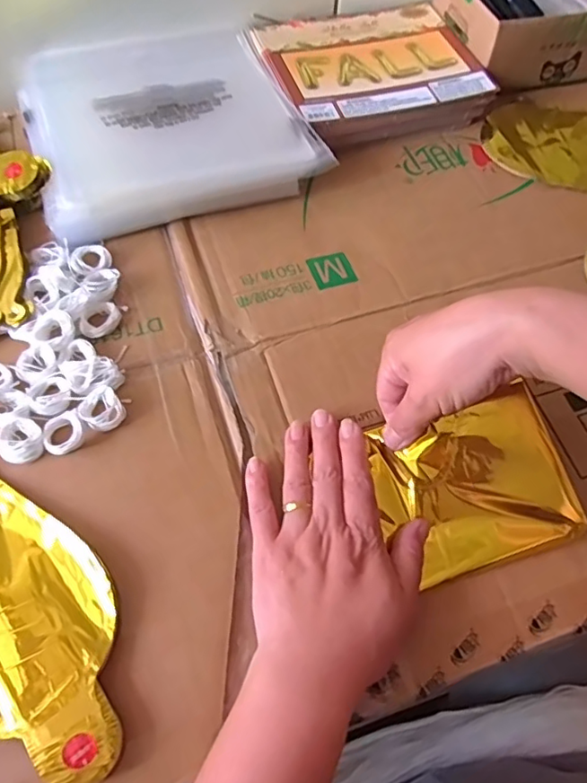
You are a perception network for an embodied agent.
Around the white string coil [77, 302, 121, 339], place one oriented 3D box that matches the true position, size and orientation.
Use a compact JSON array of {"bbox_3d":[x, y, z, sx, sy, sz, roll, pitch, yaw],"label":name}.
[{"bbox_3d":[-0.140,-0.052,0.407,0.022,0.014,0.032,27,64,12],"label":"white string coil"}]

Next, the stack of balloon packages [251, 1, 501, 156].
[{"bbox_3d":[0.075,-0.311,0.547,0.189,0.029,0.174,-19,64,-12],"label":"stack of balloon packages"}]

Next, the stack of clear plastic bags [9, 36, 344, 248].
[{"bbox_3d":[-0.118,-0.244,0.500,0.220,0.035,0.236,-19,64,-12],"label":"stack of clear plastic bags"}]

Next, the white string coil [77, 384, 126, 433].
[{"bbox_3d":[-0.129,0.011,0.375,0.027,0.010,0.029,1,61,-2],"label":"white string coil"}]

